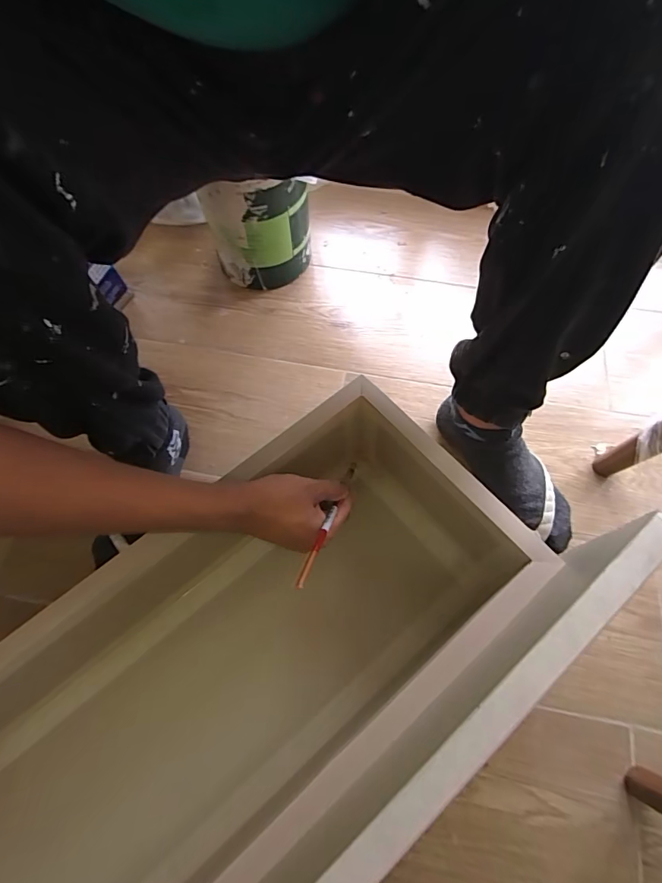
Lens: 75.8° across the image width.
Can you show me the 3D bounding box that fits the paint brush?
[{"bbox_3d":[0.003,0.069,0.438,0.009,0.243,0.008,16,112,7],"label":"paint brush"}]

